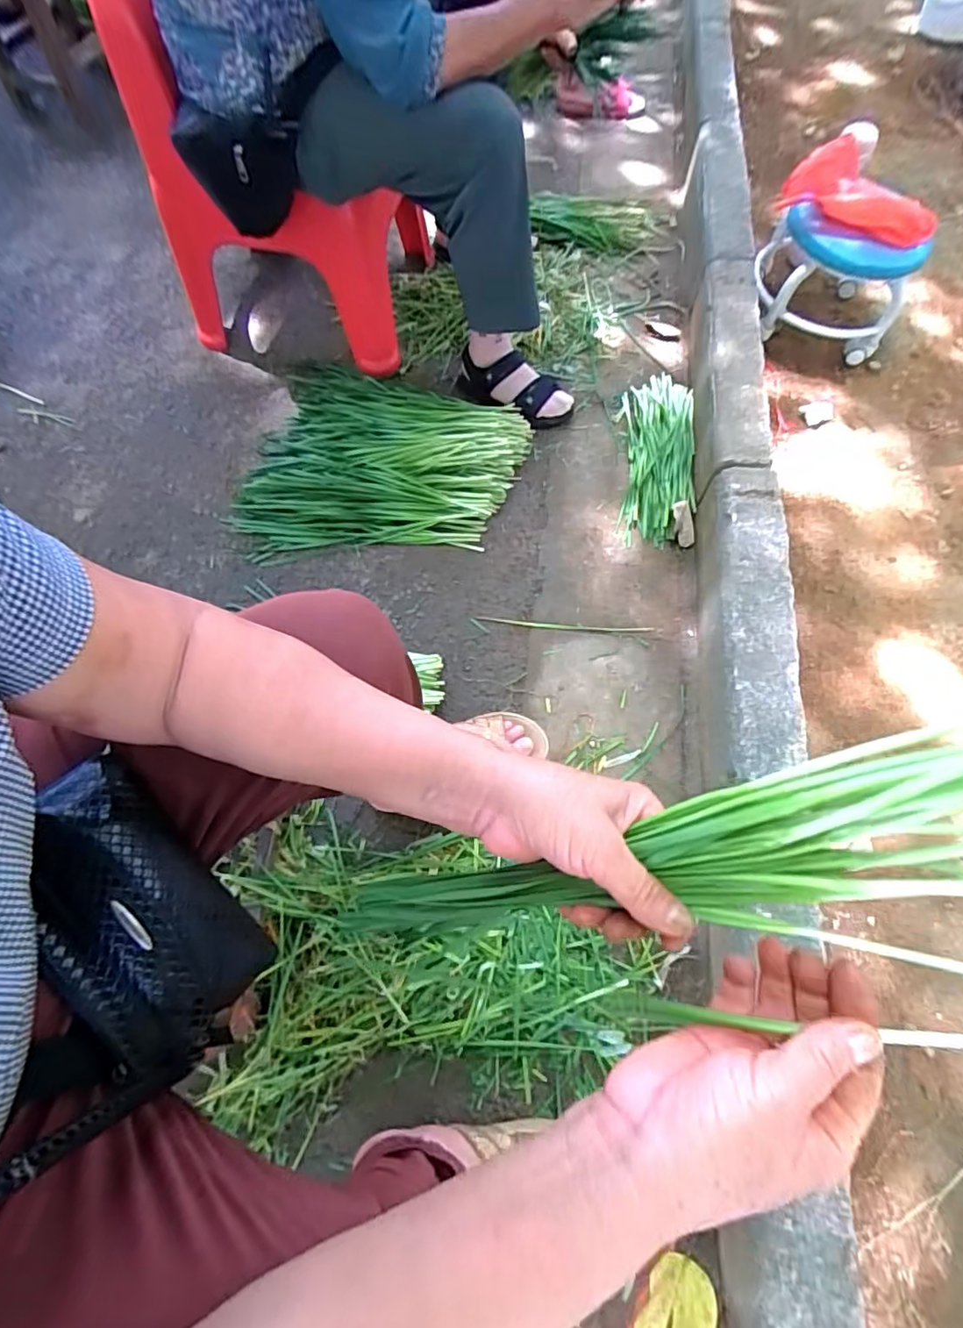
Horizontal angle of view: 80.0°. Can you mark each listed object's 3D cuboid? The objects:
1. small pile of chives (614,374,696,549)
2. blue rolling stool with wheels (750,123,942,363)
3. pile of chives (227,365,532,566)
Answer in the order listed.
[{"bbox_3d":[0.313,-0.373,1.026,0.136,0.039,0.360,8,68,5],"label":"small pile of chives"},{"bbox_3d":[0.649,-0.735,1.035,0.268,0.258,0.255,27,71,12],"label":"blue rolling stool with wheels"},{"bbox_3d":[-0.173,-0.358,0.997,0.453,0.081,0.420,13,68,6],"label":"pile of chives"}]

